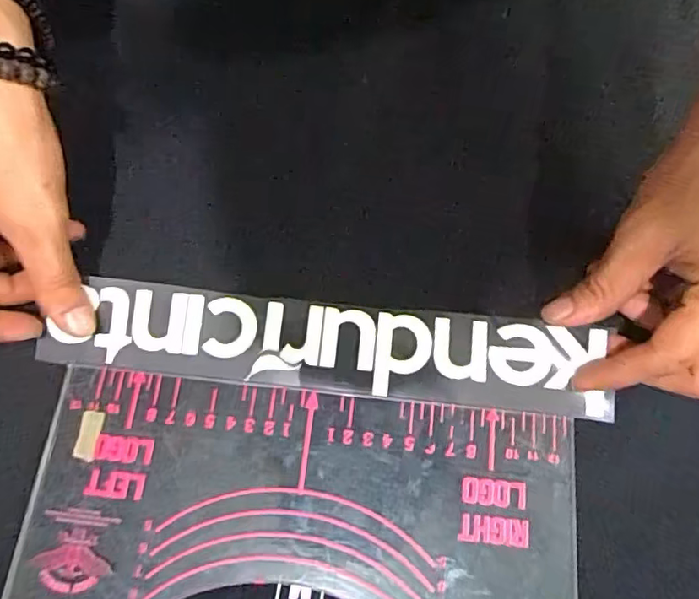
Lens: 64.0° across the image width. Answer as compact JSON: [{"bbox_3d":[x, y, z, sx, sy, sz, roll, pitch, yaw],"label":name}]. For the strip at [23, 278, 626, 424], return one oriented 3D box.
[{"bbox_3d":[-0.014,0.022,0.289,0.278,0.009,0.047,6,74,3],"label":"strip"}]

